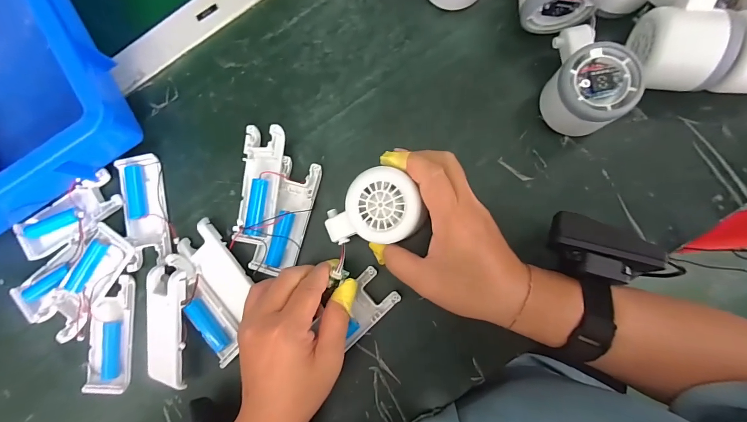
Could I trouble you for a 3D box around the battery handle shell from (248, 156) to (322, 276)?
[{"bbox_3d":[-0.078,0.006,0.323,0.037,0.023,0.102,19,88,5],"label":"battery handle shell"}]

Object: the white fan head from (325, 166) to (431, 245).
[{"bbox_3d":[-0.002,-0.002,0.278,0.078,0.034,0.055,-14,88,5],"label":"white fan head"}]

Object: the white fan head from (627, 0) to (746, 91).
[{"bbox_3d":[0.239,-0.131,0.274,0.059,0.060,0.073,8,87,6],"label":"white fan head"}]

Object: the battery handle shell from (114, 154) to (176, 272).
[{"bbox_3d":[-0.215,-0.001,0.334,0.041,0.021,0.103,-15,86,4],"label":"battery handle shell"}]

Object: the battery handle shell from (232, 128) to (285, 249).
[{"bbox_3d":[-0.103,-0.024,0.319,0.039,0.032,0.104,6,90,5],"label":"battery handle shell"}]

